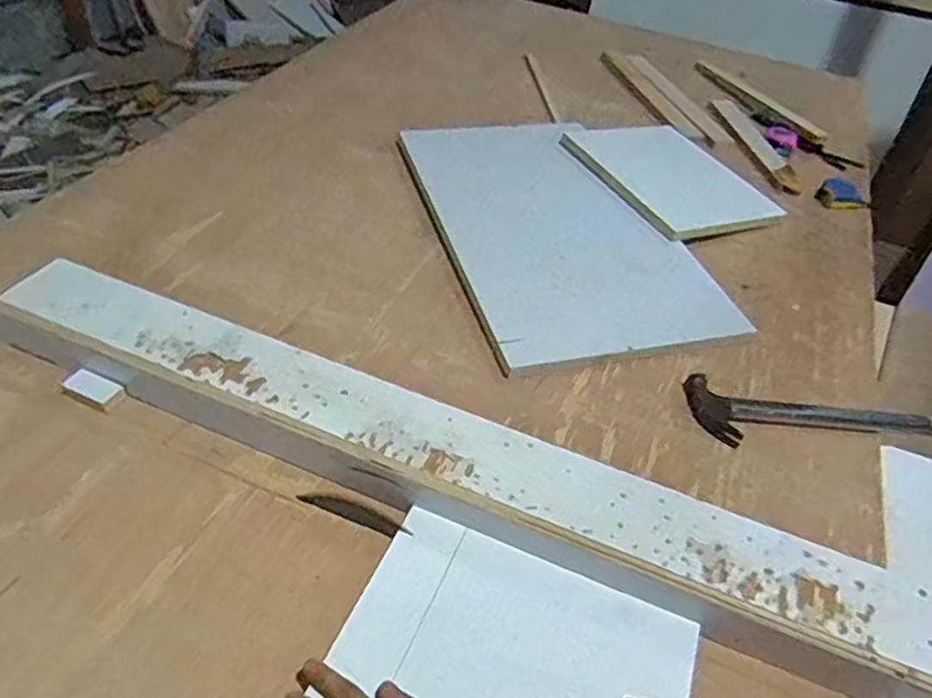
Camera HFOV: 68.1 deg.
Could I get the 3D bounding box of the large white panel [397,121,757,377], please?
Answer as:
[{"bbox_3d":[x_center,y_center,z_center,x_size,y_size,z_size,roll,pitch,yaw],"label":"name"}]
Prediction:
[{"bbox_3d":[0.133,-0.207,1.100,0.361,0.030,0.586,-10,46,-16],"label":"large white panel"}]

